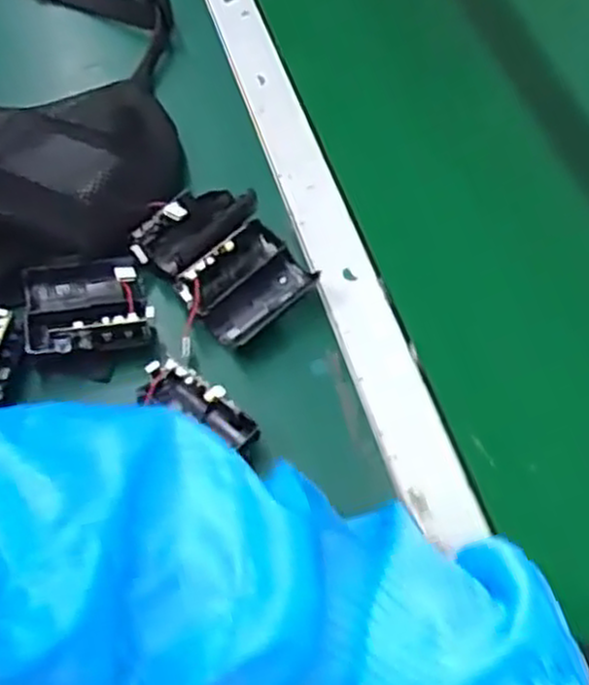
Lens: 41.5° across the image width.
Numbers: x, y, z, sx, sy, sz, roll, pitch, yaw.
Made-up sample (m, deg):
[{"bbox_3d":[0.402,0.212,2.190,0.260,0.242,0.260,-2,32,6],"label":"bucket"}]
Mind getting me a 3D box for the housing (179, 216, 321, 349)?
[{"bbox_3d":[-0.028,-0.038,0.530,0.062,0.041,0.081,36,67,21],"label":"housing"}]

